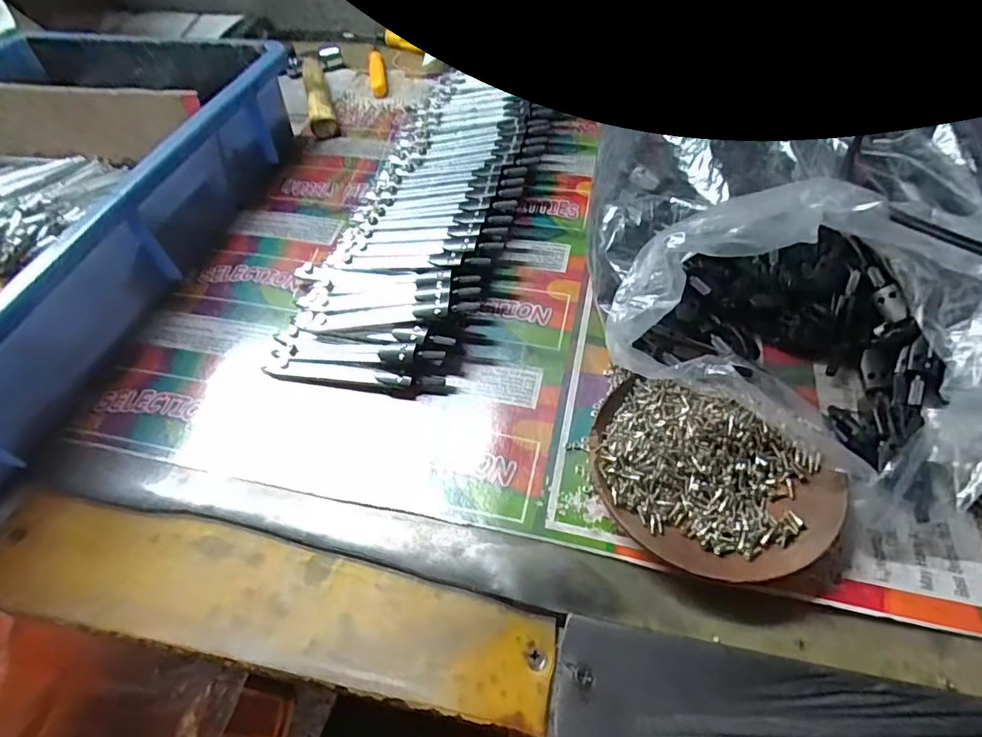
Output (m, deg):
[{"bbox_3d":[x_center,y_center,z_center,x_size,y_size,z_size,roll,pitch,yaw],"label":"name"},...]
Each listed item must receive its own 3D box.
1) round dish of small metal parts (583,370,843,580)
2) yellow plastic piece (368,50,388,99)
[{"bbox_3d":[0.105,0.054,0.253,0.113,0.024,0.096,19,58,17],"label":"round dish of small metal parts"},{"bbox_3d":[-0.117,-0.302,0.536,0.017,0.015,0.074,-11,54,-4],"label":"yellow plastic piece"}]

